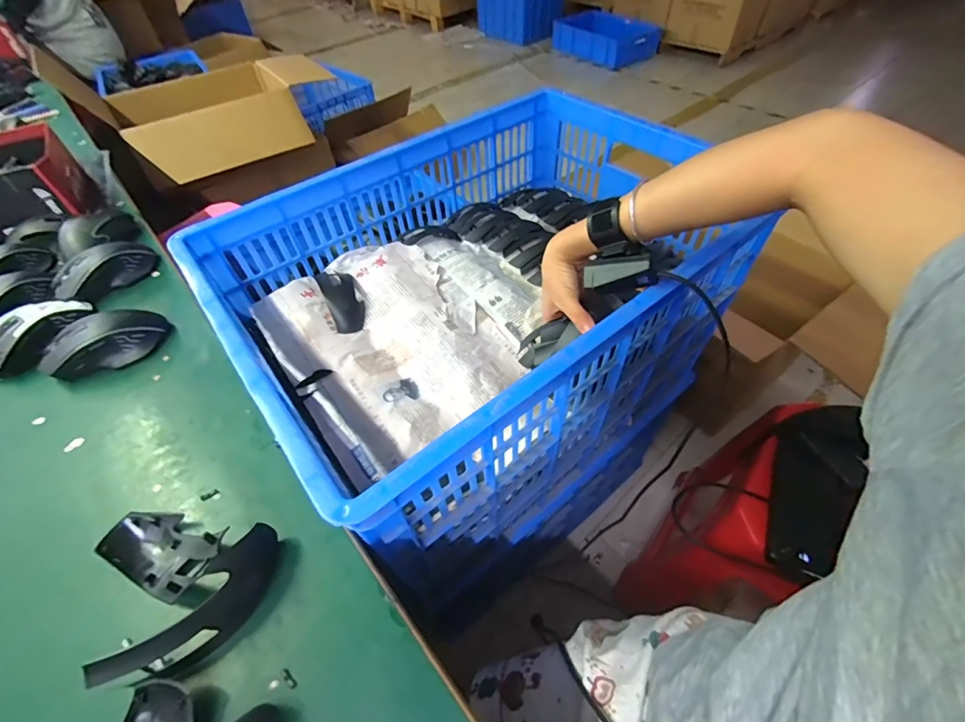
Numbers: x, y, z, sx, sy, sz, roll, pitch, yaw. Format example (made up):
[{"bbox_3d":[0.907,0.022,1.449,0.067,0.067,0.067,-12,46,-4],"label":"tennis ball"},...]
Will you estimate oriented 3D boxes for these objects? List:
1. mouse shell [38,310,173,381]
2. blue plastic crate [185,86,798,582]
[{"bbox_3d":[-0.415,-0.021,0.459,0.118,0.037,0.059,-28,55,-18],"label":"mouse shell"},{"bbox_3d":[0.018,-0.073,0.664,0.640,0.367,0.462,-33,57,-22],"label":"blue plastic crate"}]

